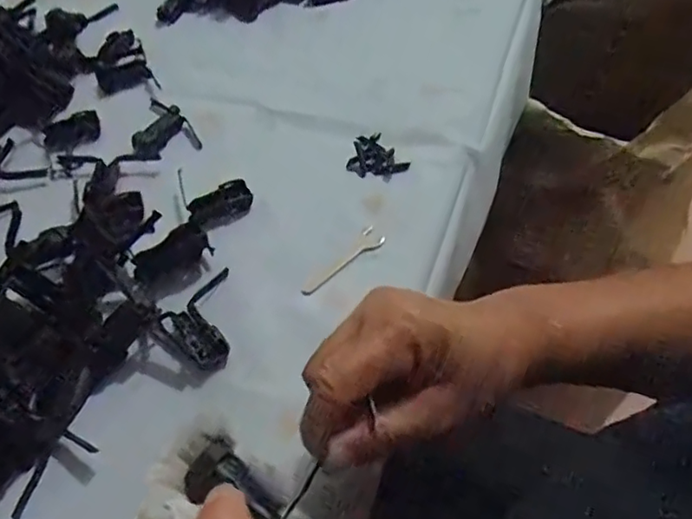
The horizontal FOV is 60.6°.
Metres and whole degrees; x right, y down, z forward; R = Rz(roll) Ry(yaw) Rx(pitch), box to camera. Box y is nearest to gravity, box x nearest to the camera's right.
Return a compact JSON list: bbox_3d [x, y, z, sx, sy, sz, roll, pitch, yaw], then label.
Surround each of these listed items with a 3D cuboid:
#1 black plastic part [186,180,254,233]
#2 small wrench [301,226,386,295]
[{"bbox_3d":[-0.090,-0.039,0.429,0.048,0.009,0.029,-32,58,-18],"label":"black plastic part"},{"bbox_3d":[-0.001,0.001,0.397,0.017,0.007,0.068,28,57,35],"label":"small wrench"}]

